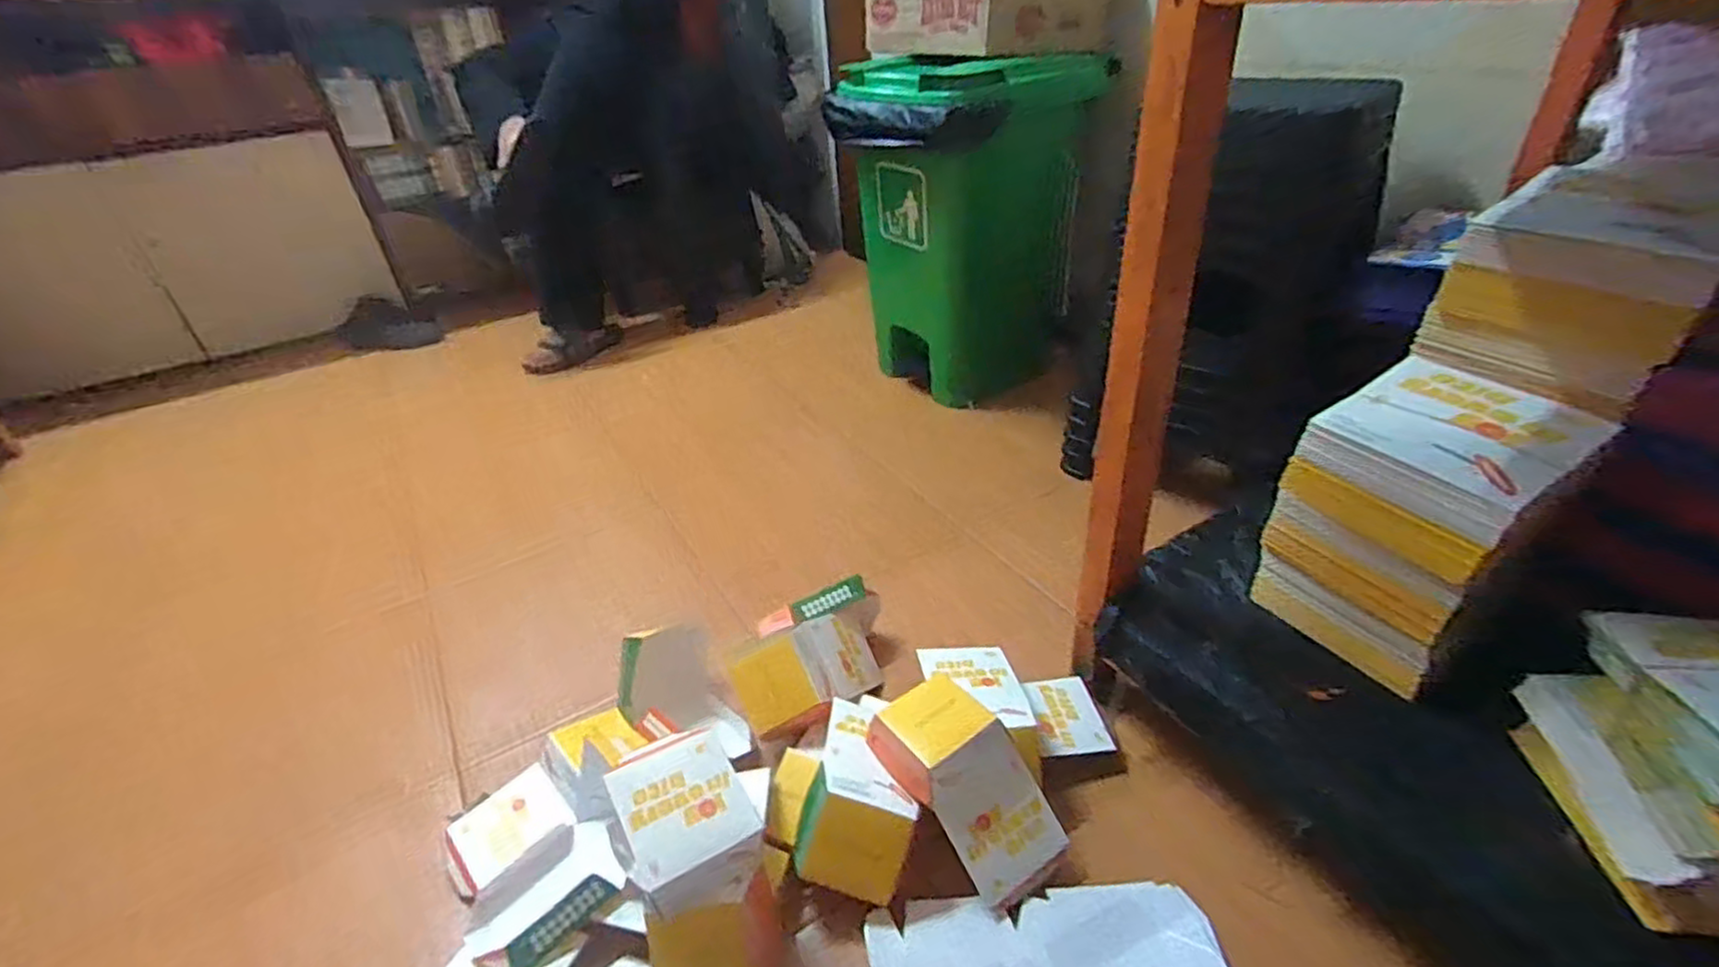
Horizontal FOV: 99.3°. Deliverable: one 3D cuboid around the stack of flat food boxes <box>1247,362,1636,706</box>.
[{"bbox_3d":[0.546,0.036,0.727,0.158,0.249,0.175,-21,37,-22],"label":"stack of flat food boxes"}]

